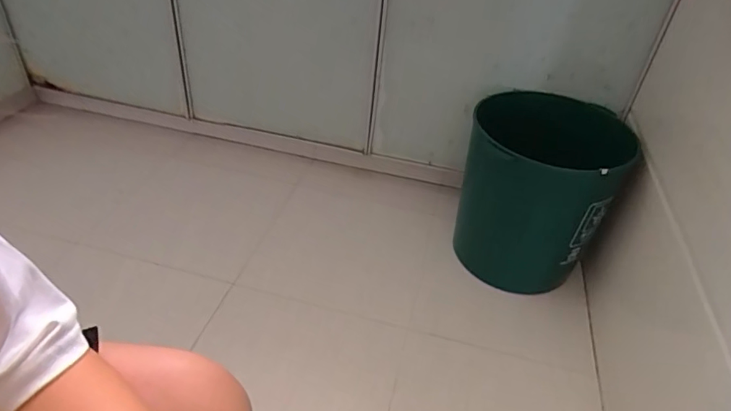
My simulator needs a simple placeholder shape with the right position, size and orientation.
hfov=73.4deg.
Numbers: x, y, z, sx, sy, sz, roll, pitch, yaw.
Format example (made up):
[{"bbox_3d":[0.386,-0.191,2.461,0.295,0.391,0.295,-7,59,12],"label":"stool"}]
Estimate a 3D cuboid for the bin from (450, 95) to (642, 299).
[{"bbox_3d":[0.288,-0.020,0.872,0.226,0.277,0.253,16,39,12],"label":"bin"}]

